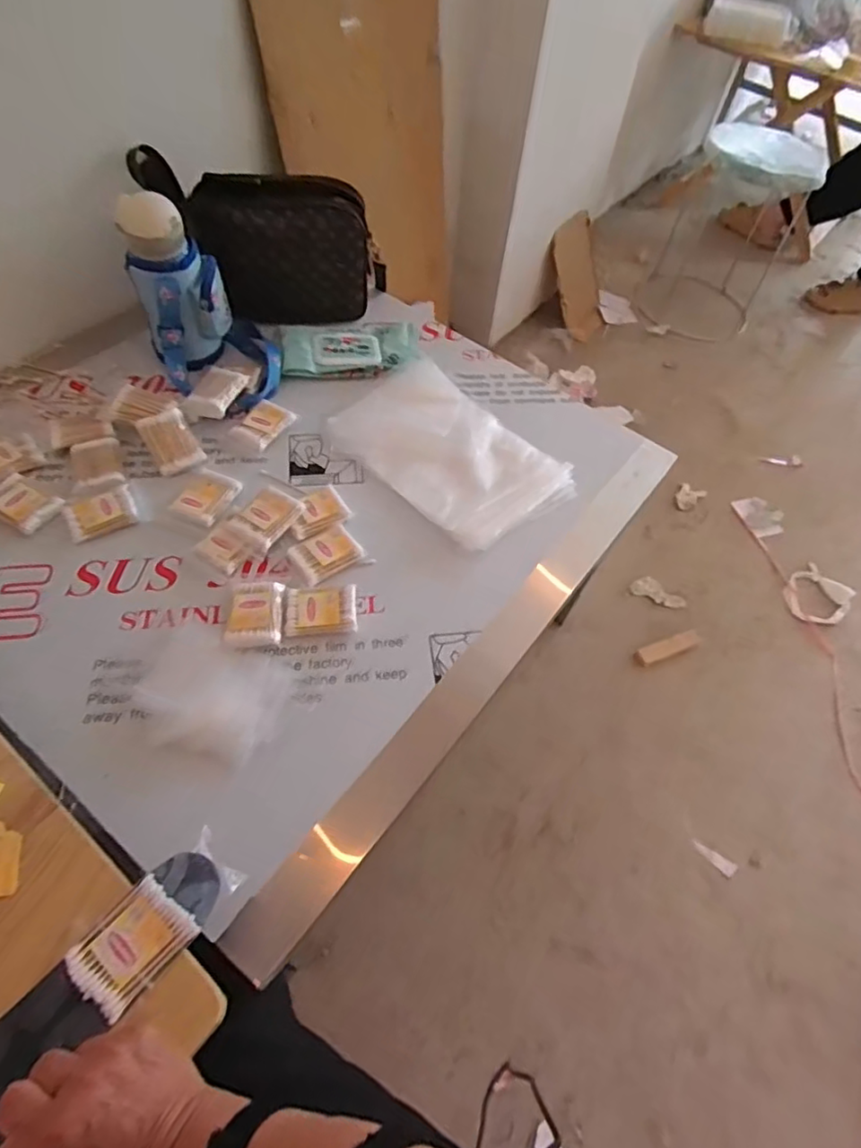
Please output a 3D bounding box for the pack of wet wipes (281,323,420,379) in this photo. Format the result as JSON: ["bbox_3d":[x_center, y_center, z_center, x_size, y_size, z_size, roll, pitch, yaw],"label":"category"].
[{"bbox_3d":[-0.115,-0.329,0.879,0.194,0.019,0.111,-9,58,-11],"label":"pack of wet wipes"}]

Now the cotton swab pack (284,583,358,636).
[{"bbox_3d":[-0.117,0.038,0.656,0.076,0.022,0.057,-5,57,-8],"label":"cotton swab pack"}]

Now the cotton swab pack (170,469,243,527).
[{"bbox_3d":[-0.267,-0.092,0.729,0.064,0.009,0.077,23,58,11],"label":"cotton swab pack"}]

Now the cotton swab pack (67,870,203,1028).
[{"bbox_3d":[-0.212,0.263,0.434,0.058,0.009,0.074,37,61,19],"label":"cotton swab pack"}]

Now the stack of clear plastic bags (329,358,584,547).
[{"bbox_3d":[0.028,-0.160,0.801,0.291,0.023,0.195,39,62,20],"label":"stack of clear plastic bags"}]

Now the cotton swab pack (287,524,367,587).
[{"bbox_3d":[-0.118,-0.026,0.694,0.074,0.023,0.054,-31,64,-22],"label":"cotton swab pack"}]

